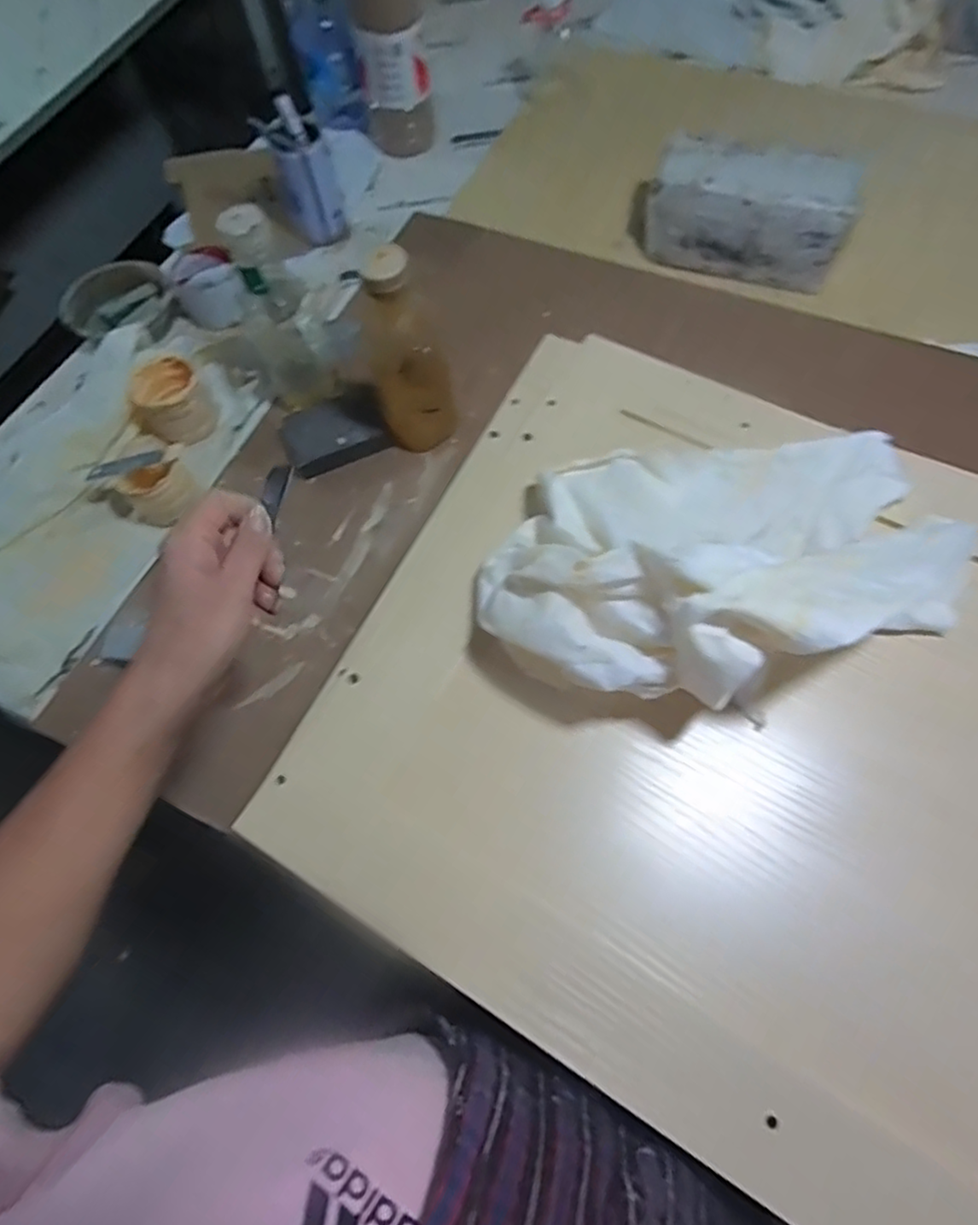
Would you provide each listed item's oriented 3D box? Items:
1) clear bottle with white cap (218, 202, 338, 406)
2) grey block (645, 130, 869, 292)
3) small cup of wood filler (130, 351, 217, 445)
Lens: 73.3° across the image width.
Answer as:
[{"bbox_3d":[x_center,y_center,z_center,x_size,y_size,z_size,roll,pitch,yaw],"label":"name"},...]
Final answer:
[{"bbox_3d":[-0.203,-0.279,0.638,0.070,0.215,0.070,-35,70,-12],"label":"clear bottle with white cap"},{"bbox_3d":[0.295,-0.450,0.741,0.221,0.109,0.096,17,69,9],"label":"grey block"},{"bbox_3d":[-0.349,-0.233,0.714,0.078,0.052,0.084,-1,67,2],"label":"small cup of wood filler"}]

